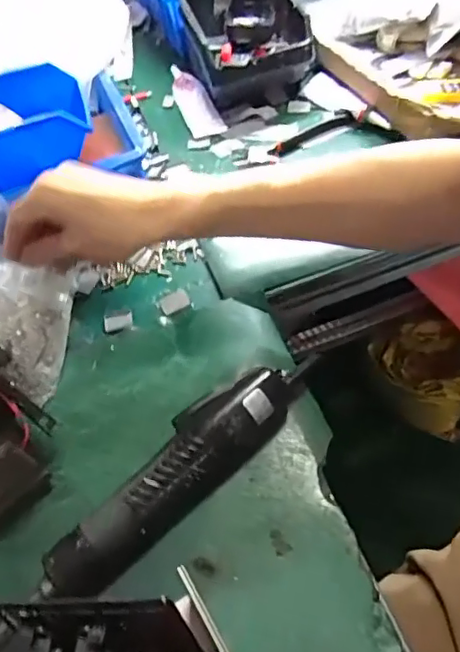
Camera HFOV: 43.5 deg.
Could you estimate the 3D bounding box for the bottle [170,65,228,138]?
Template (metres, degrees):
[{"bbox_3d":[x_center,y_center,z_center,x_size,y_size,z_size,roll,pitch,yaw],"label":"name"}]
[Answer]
[{"bbox_3d":[-0.042,-0.263,0.667,0.037,0.021,0.123,-22,55,-7],"label":"bottle"}]

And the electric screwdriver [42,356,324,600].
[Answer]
[{"bbox_3d":[-0.029,0.096,0.398,0.229,0.039,0.051,-39,59,-22],"label":"electric screwdriver"}]

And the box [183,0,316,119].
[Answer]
[{"bbox_3d":[0.022,-0.328,0.669,0.135,0.088,0.150,-11,53,-3],"label":"box"}]

